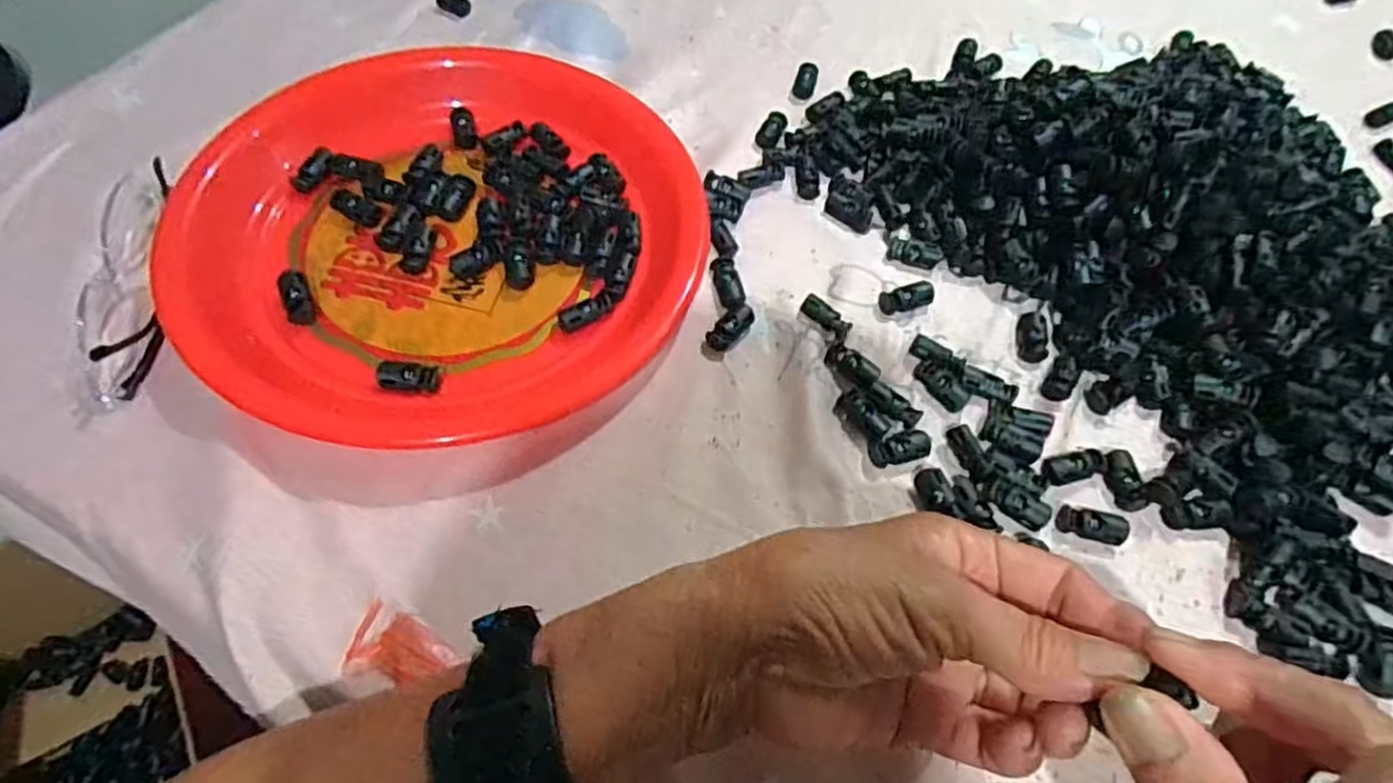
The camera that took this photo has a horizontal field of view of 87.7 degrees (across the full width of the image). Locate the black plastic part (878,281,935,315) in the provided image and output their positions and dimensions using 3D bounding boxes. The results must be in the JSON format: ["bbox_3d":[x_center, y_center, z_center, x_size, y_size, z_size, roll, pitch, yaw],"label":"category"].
[{"bbox_3d":[0.110,-0.049,0.380,0.030,0.008,0.015,-20,61,-13],"label":"black plastic part"}]

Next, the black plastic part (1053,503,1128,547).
[{"bbox_3d":[0.173,0.058,0.317,0.029,0.008,0.011,15,60,7],"label":"black plastic part"}]

